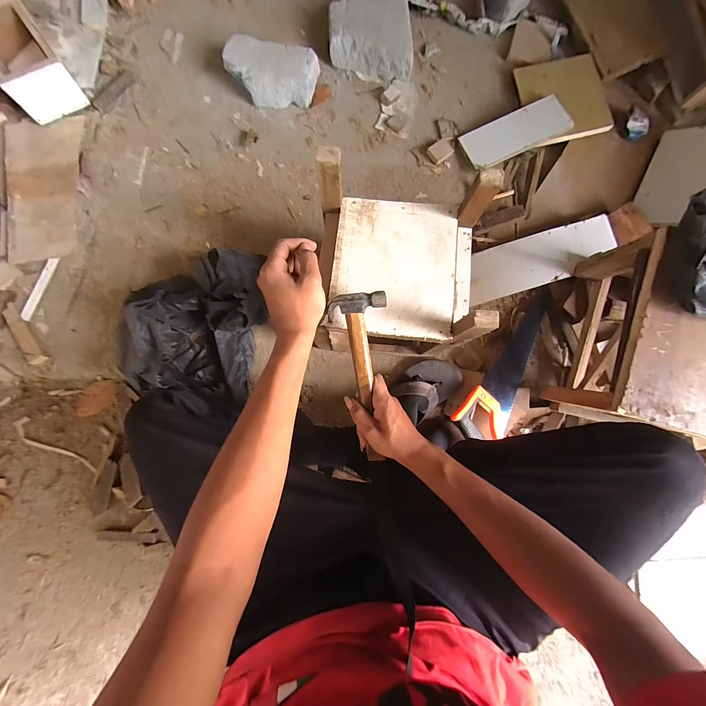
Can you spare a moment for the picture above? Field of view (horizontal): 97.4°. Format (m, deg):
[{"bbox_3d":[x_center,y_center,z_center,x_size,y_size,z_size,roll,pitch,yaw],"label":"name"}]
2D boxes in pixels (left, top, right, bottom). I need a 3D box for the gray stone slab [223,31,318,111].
[{"bbox_3d":[-0.191,-0.680,0.748,0.213,0.077,0.133,2,85,-2],"label":"gray stone slab"}]

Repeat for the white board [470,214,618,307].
[{"bbox_3d":[0.439,-0.221,0.733,0.343,0.025,0.120,-17,85,0],"label":"white board"}]

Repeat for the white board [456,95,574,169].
[{"bbox_3d":[0.409,-0.554,0.779,0.262,0.010,0.108,-25,80,0],"label":"white board"}]

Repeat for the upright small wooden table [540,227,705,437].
[{"bbox_3d":[0.573,-0.021,0.599,0.219,0.222,0.324,16,82,-2],"label":"upright small wooden table"}]

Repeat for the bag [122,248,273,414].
[{"bbox_3d":[-0.329,-0.057,0.631,0.244,0.145,0.272,9,85,-1],"label":"bag"}]

